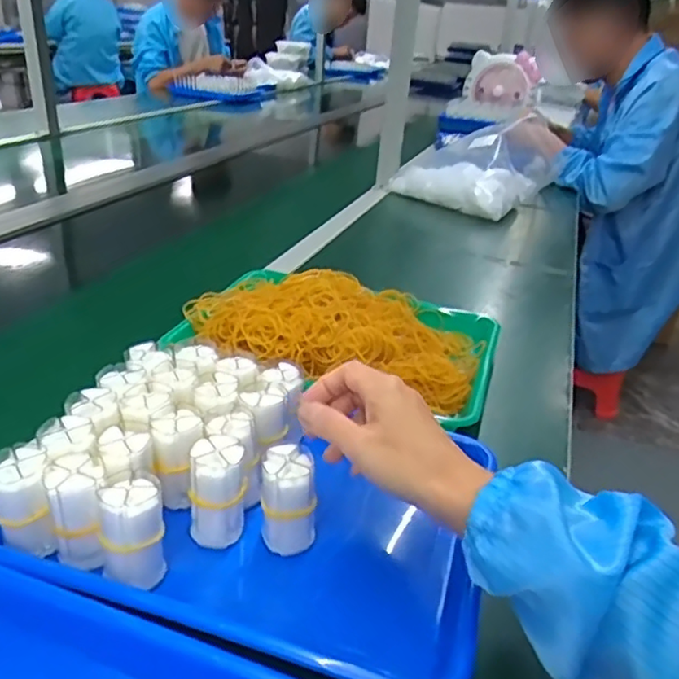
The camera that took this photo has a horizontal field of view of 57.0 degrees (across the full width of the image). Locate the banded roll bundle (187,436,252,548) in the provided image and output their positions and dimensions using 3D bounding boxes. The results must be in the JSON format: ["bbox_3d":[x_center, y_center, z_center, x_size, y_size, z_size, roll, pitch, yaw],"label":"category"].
[{"bbox_3d":[-0.084,0.107,0.439,0.035,0.071,0.034,4,28,-2],"label":"banded roll bundle"}]

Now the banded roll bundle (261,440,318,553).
[{"bbox_3d":[-0.035,0.111,0.433,0.037,0.071,0.035,2,28,-5],"label":"banded roll bundle"}]

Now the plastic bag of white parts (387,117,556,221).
[{"bbox_3d":[0.288,-0.381,1.366,0.287,0.139,0.367,19,31,25],"label":"plastic bag of white parts"}]

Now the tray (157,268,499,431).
[{"bbox_3d":[0.002,-0.021,0.691,0.333,0.066,0.240,13,29,15],"label":"tray"}]

